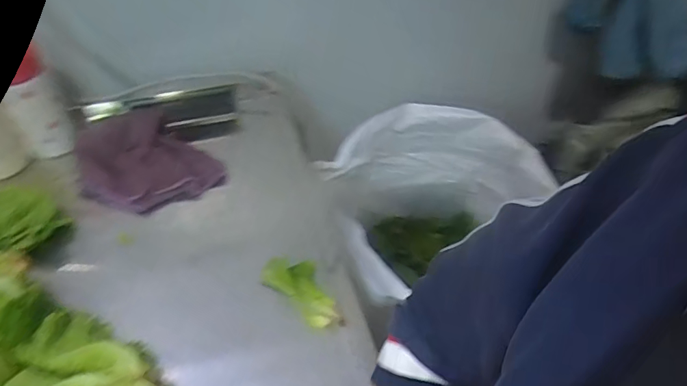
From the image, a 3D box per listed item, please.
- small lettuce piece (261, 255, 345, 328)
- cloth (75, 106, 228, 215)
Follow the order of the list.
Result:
[{"bbox_3d":[-0.041,0.108,0.517,0.102,0.023,0.056,31,56,20],"label":"small lettuce piece"},{"bbox_3d":[-0.257,-0.045,0.598,0.165,0.029,0.132,-19,88,-15],"label":"cloth"}]

